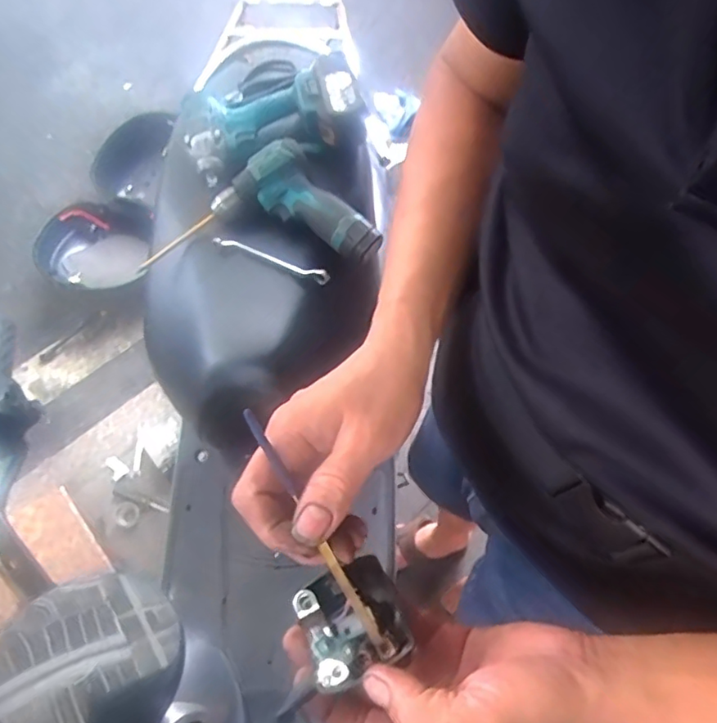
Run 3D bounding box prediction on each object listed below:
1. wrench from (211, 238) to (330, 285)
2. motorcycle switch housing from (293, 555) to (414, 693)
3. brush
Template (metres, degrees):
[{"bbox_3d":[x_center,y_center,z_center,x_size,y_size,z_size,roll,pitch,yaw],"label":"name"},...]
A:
[{"bbox_3d":[-0.116,-0.134,0.757,0.159,0.022,0.017,17,61,9],"label":"wrench"},{"bbox_3d":[-0.003,0.137,0.308,0.054,0.039,0.055,-19,62,-12],"label":"motorcycle switch housing"},{"bbox_3d":[-0.020,0.090,0.294,0.007,0.007,0.150,-31,97,-17],"label":"brush"}]

